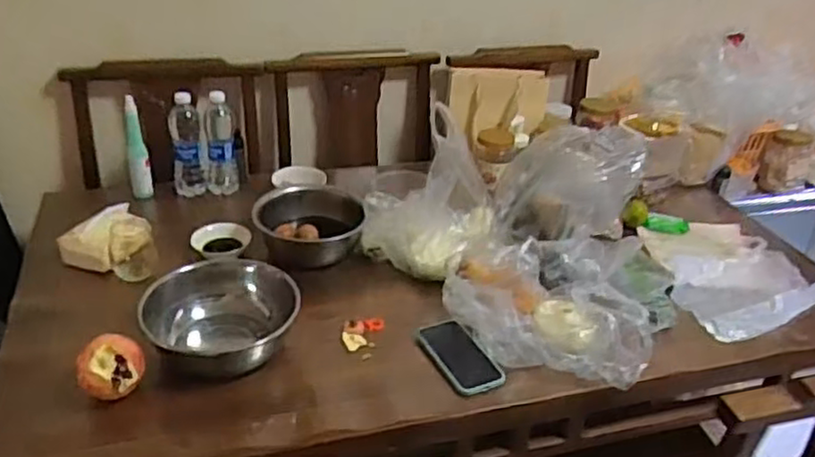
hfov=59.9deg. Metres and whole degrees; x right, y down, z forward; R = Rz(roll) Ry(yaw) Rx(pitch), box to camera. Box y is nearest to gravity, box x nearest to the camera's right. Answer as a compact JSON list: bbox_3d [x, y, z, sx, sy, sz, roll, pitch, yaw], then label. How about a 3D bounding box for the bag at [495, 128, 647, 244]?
[{"bbox_3d":[0.294,-0.079,1.313,0.245,0.216,0.175,10,31,10],"label":"bag"}]

